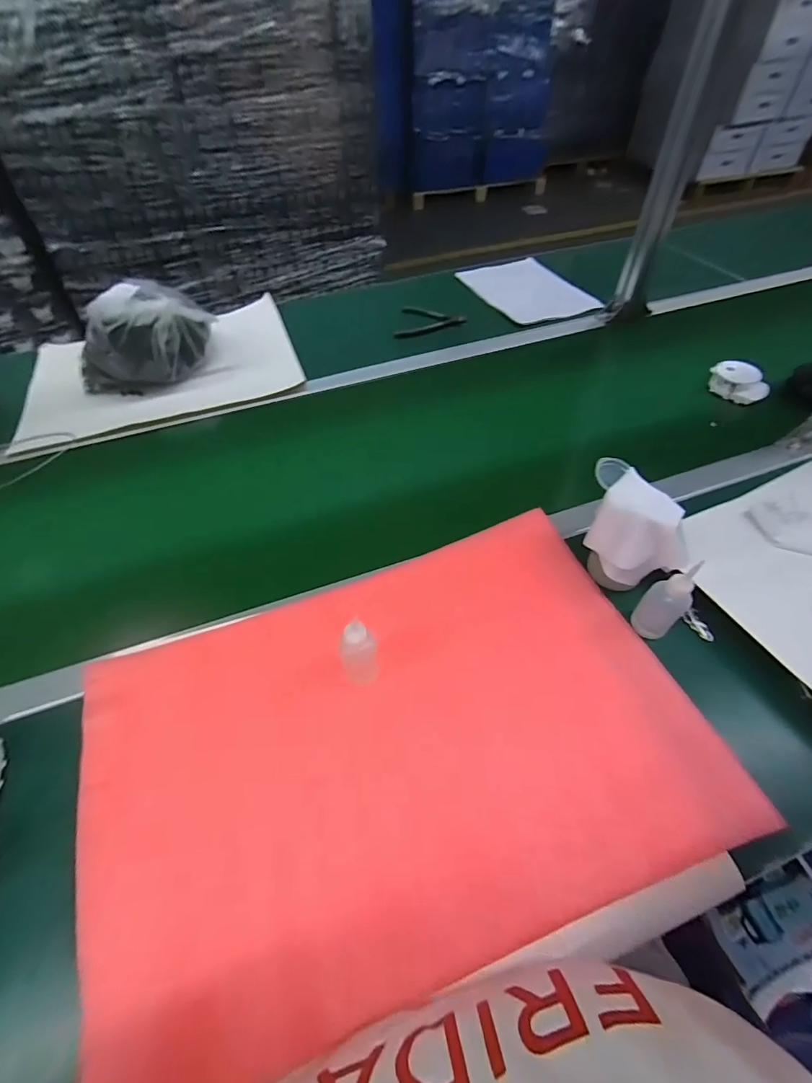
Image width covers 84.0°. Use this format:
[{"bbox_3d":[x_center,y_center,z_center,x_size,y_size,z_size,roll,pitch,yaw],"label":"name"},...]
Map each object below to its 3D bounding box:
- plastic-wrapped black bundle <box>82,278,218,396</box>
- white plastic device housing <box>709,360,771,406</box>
[{"bbox_3d":[-0.463,-0.355,0.798,0.231,0.140,0.112,-36,58,-24],"label":"plastic-wrapped black bundle"},{"bbox_3d":[0.532,-0.257,0.722,0.050,0.045,0.087,-31,56,-22],"label":"white plastic device housing"}]

